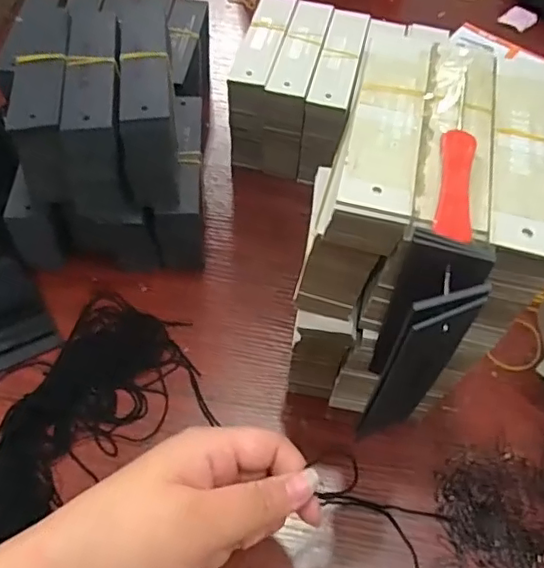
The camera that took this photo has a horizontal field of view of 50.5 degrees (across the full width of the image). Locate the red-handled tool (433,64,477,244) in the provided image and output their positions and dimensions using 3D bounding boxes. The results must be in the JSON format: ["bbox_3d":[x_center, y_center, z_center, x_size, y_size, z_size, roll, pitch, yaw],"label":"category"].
[{"bbox_3d":[0.084,-0.058,0.259,0.015,0.006,0.097,12,57,5],"label":"red-handled tool"}]

